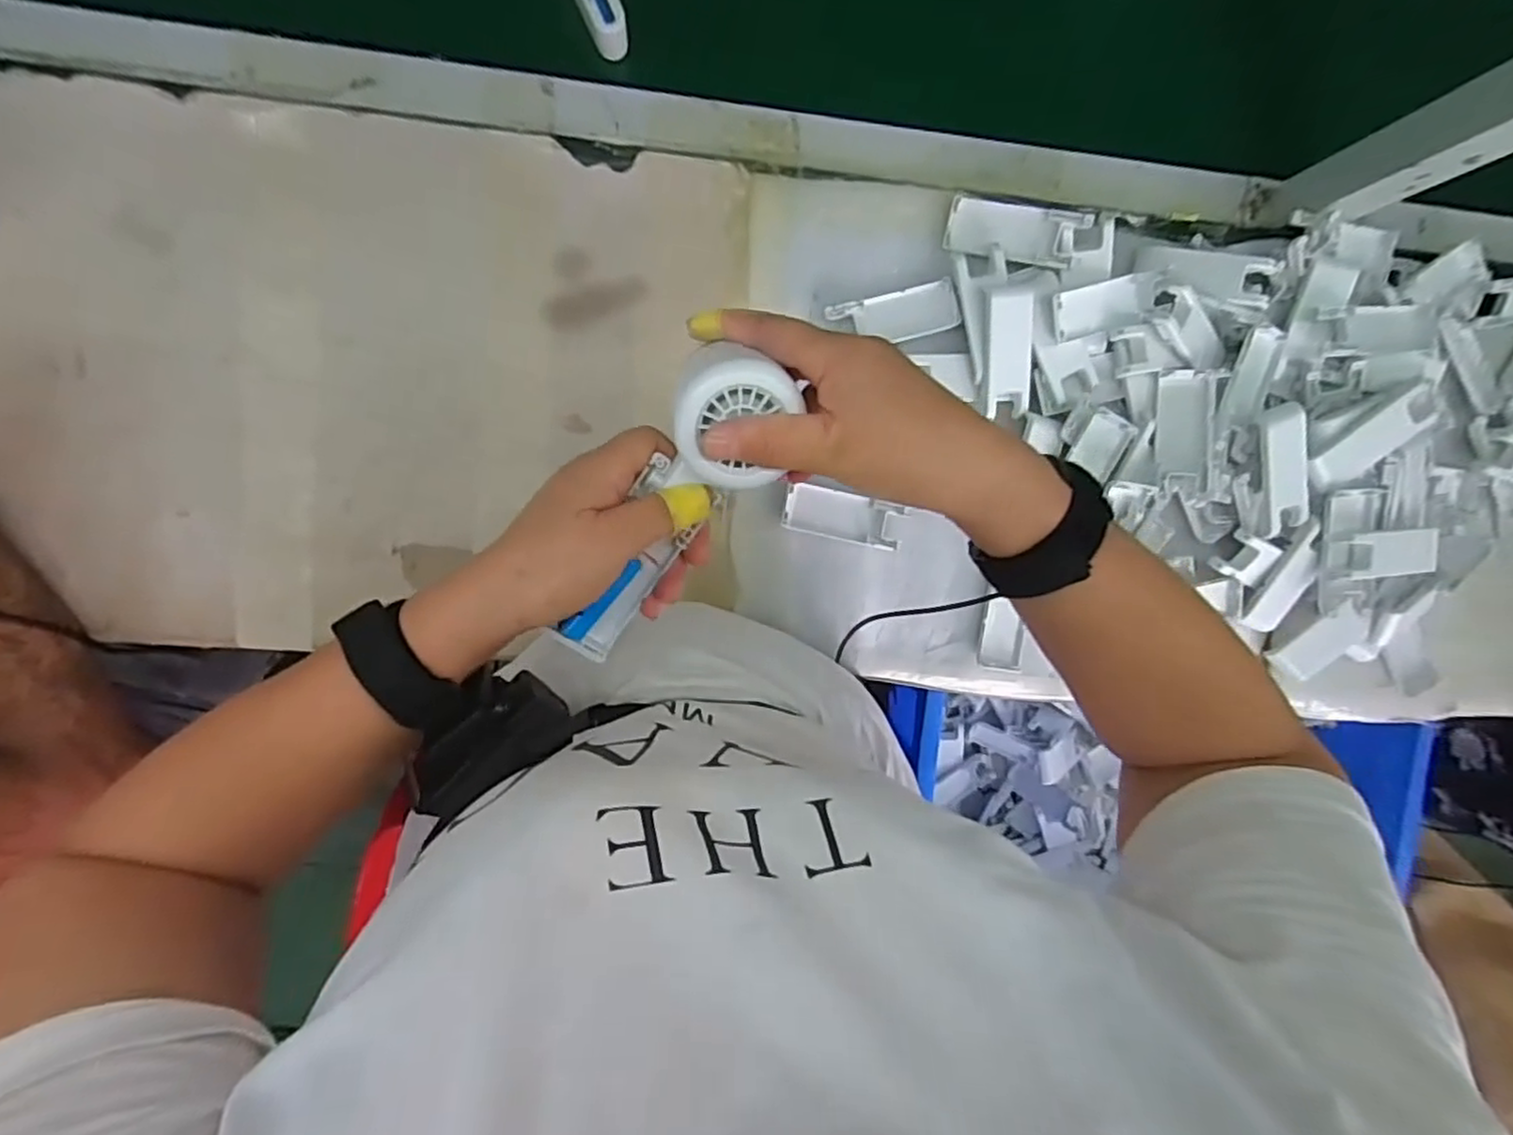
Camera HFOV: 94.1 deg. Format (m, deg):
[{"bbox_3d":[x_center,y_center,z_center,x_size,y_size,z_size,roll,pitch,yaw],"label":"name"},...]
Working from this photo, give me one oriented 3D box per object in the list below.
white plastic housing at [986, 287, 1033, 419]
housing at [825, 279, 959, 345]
[{"bbox_3d":[0.202,-0.171,0.561,0.037,0.010,0.097,-8,110,-6],"label":"white plastic housing"},{"bbox_3d":[0.110,-0.202,0.564,0.101,0.016,0.039,-13,97,-5],"label":"housing"}]

